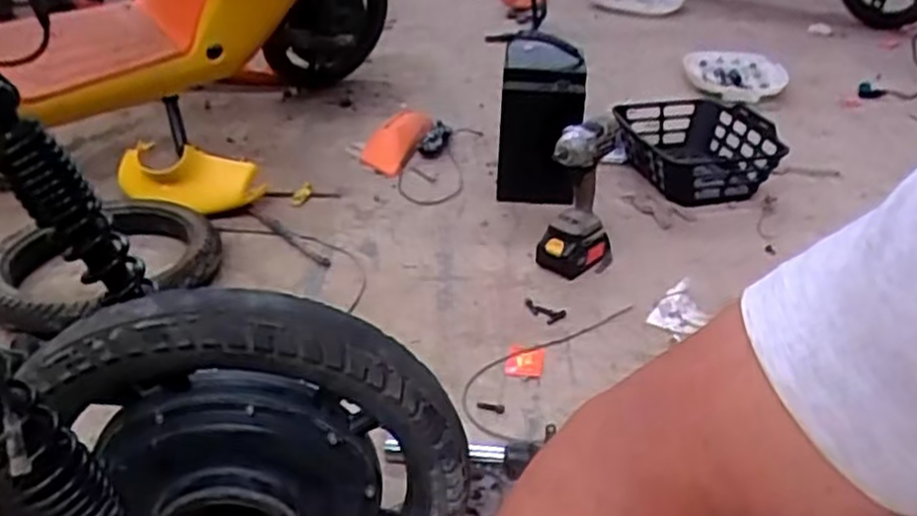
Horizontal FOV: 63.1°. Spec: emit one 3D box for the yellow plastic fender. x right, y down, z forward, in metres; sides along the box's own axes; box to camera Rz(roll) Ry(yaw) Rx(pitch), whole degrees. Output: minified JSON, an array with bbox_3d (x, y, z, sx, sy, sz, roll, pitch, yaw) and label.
[{"bbox_3d":[-0.537,-0.157,1.481,0.262,0.156,0.123,-7,31,-11],"label":"yellow plastic fender"}]

